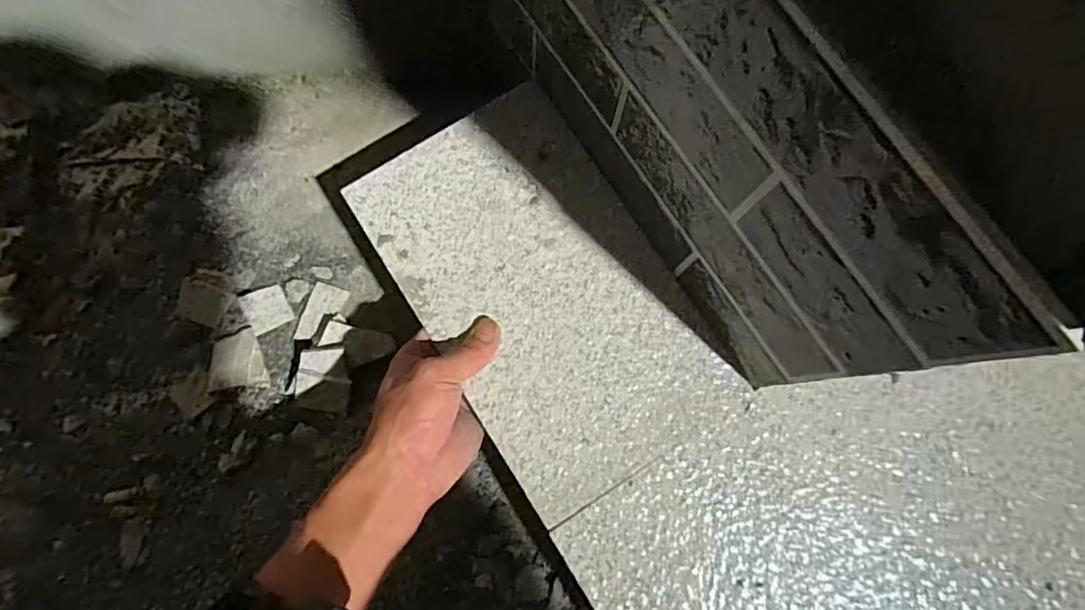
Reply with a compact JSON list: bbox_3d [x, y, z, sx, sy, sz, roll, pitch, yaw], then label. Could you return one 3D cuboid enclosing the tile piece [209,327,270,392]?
[{"bbox_3d":[-0.270,0.049,0.473,0.044,0.008,0.050,-6,79,-2],"label":"tile piece"}]

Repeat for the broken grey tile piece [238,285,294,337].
[{"bbox_3d":[-0.248,0.004,0.479,0.036,0.006,0.036,-25,80,-5],"label":"broken grey tile piece"}]

